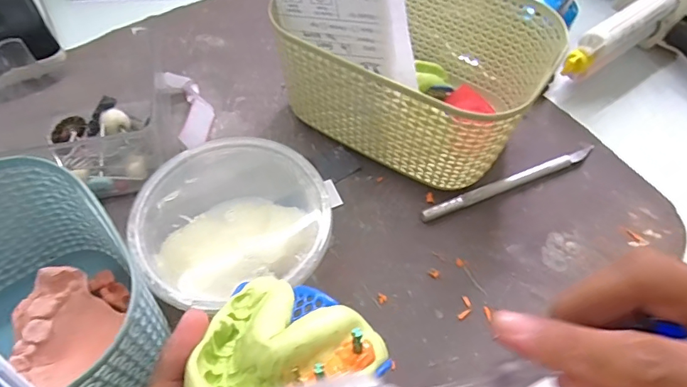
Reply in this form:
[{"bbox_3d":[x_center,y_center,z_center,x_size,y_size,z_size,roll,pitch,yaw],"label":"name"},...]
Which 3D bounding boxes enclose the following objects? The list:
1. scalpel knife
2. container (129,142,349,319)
[{"bbox_3d":[0.110,-0.007,0.303,0.130,0.009,0.009,-19,59,-14],"label":"scalpel knife"},{"bbox_3d":[-0.059,0.022,0.258,0.101,0.041,0.098,1,56,-2],"label":"container"}]

